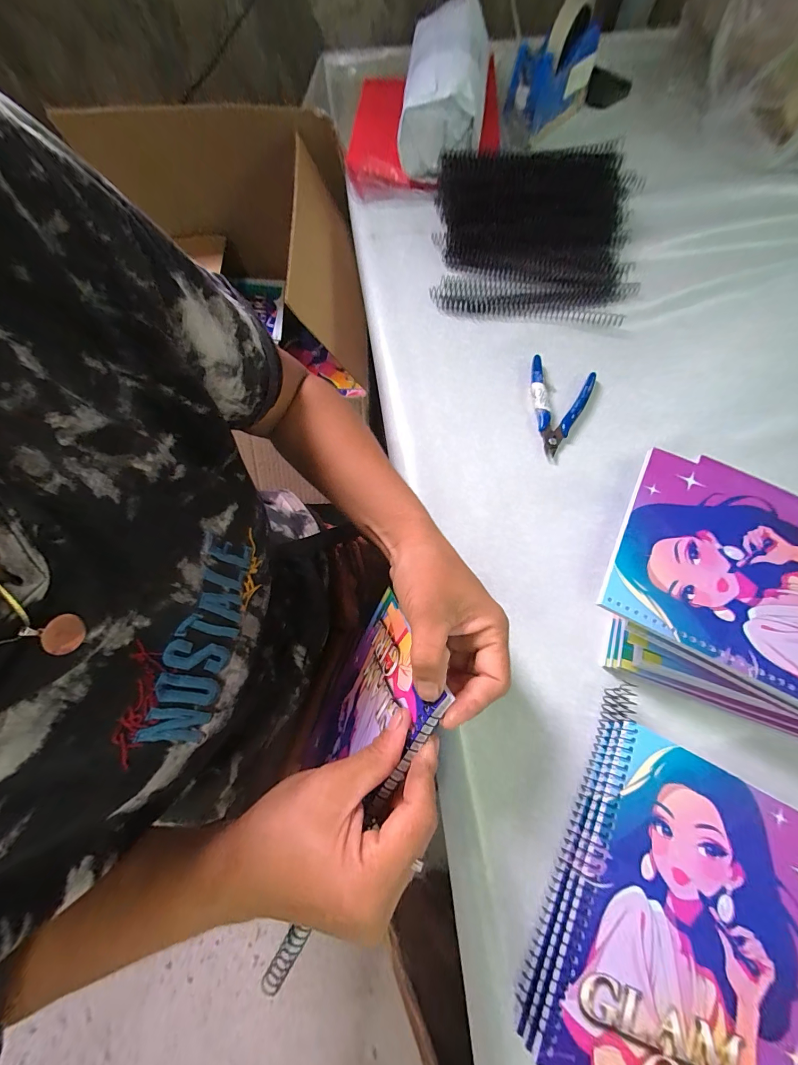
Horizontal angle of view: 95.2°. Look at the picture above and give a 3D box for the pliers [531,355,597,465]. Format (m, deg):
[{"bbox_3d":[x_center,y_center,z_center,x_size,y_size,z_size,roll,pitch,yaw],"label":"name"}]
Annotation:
[{"bbox_3d":[0.166,-0.132,0.388,0.069,0.015,0.117,19,72,6],"label":"pliers"}]

